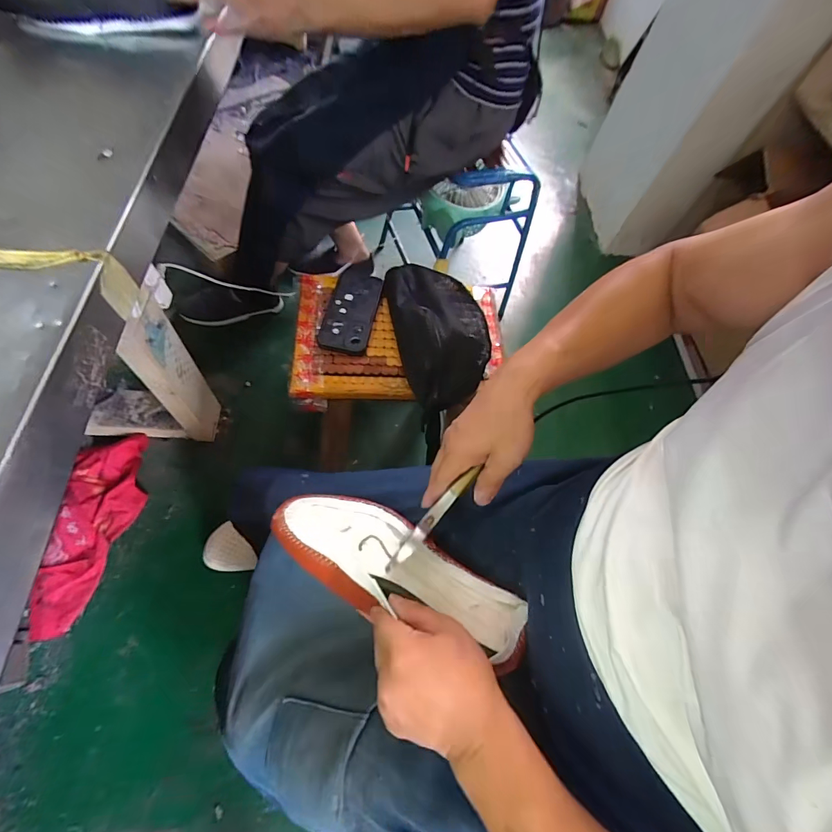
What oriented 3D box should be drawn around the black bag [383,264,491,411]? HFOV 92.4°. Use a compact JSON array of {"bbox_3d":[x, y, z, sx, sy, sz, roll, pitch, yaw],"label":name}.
[{"bbox_3d":[0.040,-0.156,0.655,0.144,0.077,0.262,-8,66,-15],"label":"black bag"}]

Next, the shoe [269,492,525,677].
[{"bbox_3d":[-0.018,0.142,0.385,0.267,0.062,0.091,23,65,8],"label":"shoe"}]

